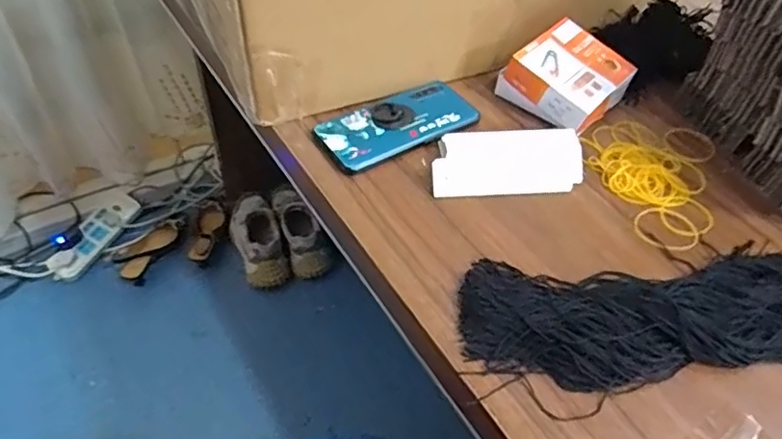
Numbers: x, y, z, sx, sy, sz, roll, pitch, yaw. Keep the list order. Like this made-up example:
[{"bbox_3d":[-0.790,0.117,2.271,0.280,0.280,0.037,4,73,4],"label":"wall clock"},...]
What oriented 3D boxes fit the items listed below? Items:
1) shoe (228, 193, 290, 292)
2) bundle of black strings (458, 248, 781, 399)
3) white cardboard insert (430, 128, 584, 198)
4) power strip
[{"bbox_3d":[-0.324,0.026,1.378,0.102,0.077,0.266,-15,51,-16],"label":"shoe"},{"bbox_3d":[0.194,0.067,0.433,0.278,0.030,0.109,-3,47,-5],"label":"bundle of black strings"},{"bbox_3d":[0.107,-0.053,0.537,0.141,0.007,0.064,-3,71,-6],"label":"white cardboard insert"},{"bbox_3d":[-0.695,0.037,1.376,0.070,0.042,0.248,17,50,12],"label":"power strip"}]

